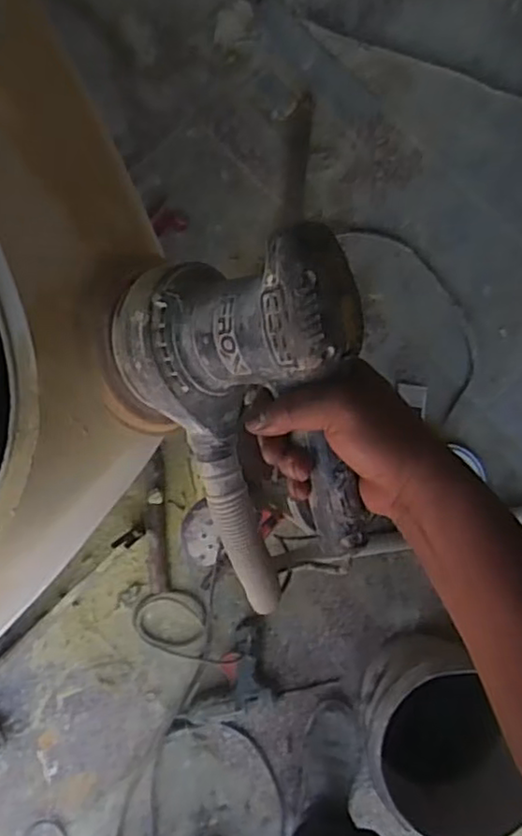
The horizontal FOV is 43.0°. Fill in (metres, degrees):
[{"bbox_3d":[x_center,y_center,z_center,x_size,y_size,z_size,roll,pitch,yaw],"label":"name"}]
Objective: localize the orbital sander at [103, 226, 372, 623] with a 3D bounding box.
[{"bbox_3d":[0.026,0.004,0.516,0.183,0.130,0.298,-10,116,32],"label":"orbital sander"}]

